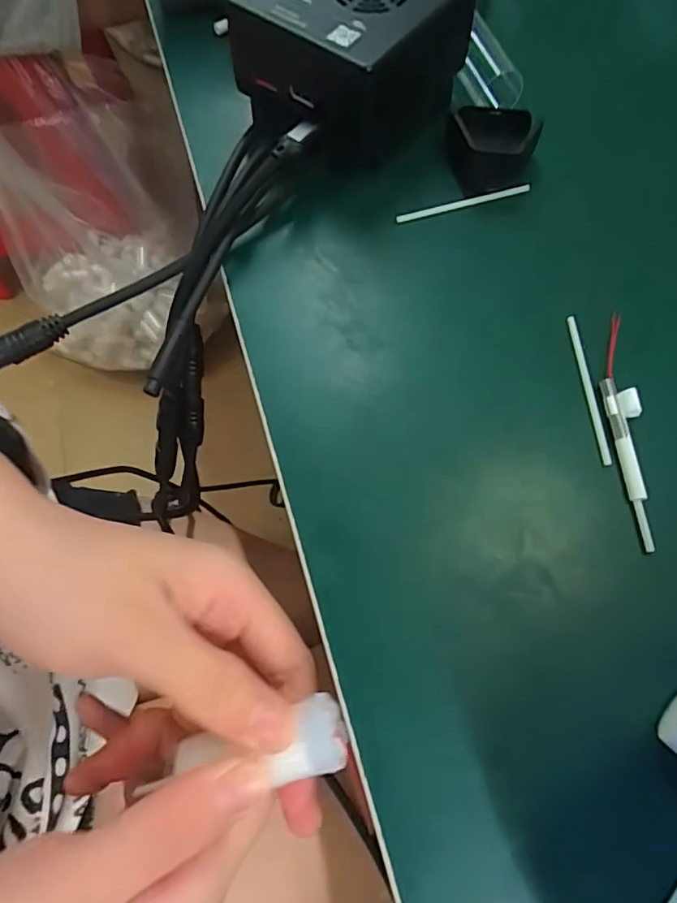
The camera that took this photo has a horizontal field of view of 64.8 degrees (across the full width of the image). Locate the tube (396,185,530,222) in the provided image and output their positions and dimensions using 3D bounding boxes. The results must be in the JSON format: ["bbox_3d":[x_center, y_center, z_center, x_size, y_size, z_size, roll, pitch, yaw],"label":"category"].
[{"bbox_3d":[0.054,-0.107,0.229,0.060,0.004,0.004,-16,68,-6],"label":"tube"}]

